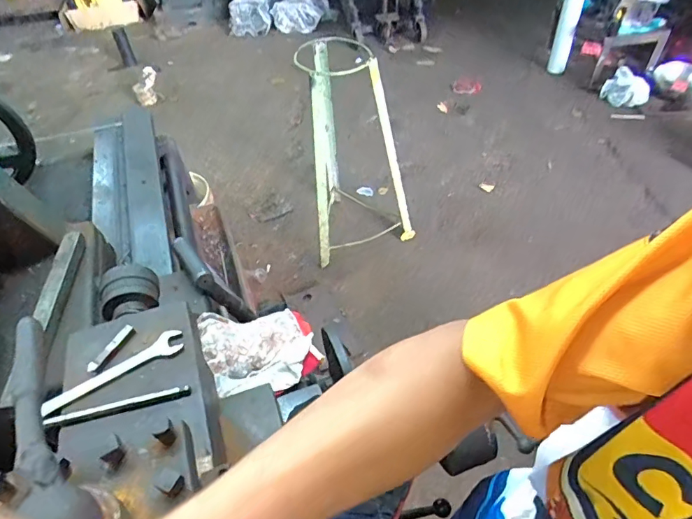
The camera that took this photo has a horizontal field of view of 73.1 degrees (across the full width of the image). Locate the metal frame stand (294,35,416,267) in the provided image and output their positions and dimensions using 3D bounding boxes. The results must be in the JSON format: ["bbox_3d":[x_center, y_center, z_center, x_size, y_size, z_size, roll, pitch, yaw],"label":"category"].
[{"bbox_3d":[0.058,-0.411,1.815,0.404,0.761,0.425,-6,48,-1],"label":"metal frame stand"}]

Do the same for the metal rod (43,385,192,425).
[{"bbox_3d":[-0.224,0.146,0.462,0.134,0.010,0.012,-12,48,-6],"label":"metal rod"}]

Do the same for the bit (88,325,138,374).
[{"bbox_3d":[-0.253,0.095,0.504,0.013,0.010,0.062,19,52,20],"label":"bit"}]

